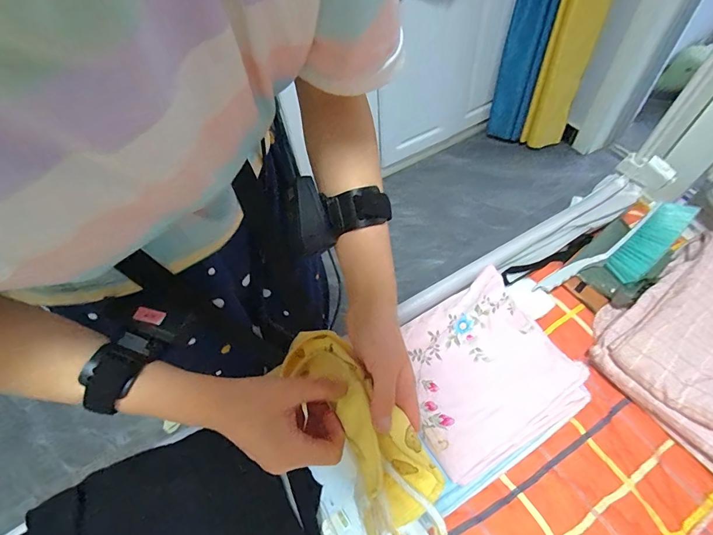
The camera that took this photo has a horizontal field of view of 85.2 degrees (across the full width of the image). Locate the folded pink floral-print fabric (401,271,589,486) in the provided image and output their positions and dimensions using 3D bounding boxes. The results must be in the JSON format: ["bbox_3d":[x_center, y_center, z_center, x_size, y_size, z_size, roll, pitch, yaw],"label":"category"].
[{"bbox_3d":[0.199,0.166,0.634,0.266,0.031,0.245,-32,64,-8],"label":"folded pink floral-print fabric"}]

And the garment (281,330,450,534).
[{"bbox_3d":[0.014,0.167,0.358,0.071,0.090,0.250,-28,72,-15],"label":"garment"}]

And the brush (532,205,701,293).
[{"bbox_3d":[0.508,-0.020,0.752,0.329,0.035,0.101,-30,59,0],"label":"brush"}]

